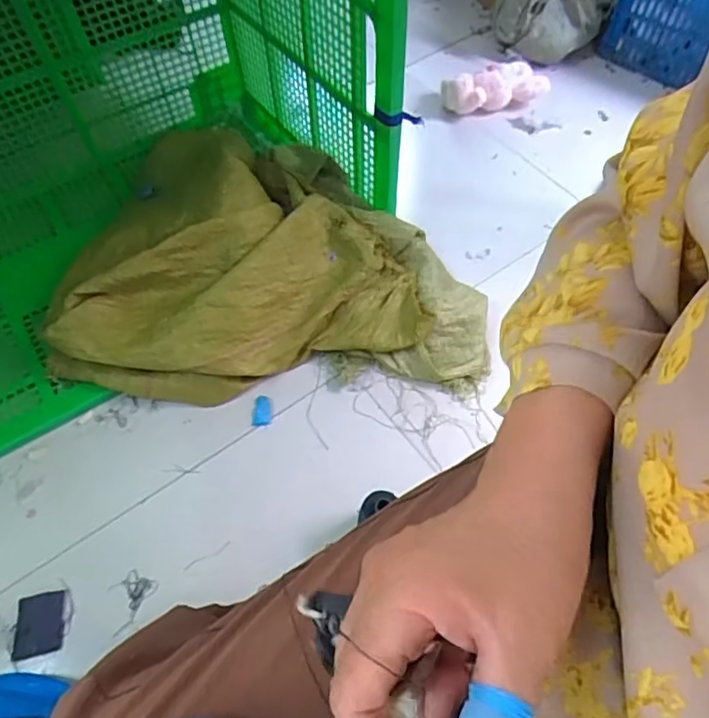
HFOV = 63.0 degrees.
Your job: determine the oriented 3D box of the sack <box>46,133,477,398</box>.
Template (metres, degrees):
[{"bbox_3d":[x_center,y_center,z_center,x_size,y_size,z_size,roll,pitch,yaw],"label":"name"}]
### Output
[{"bbox_3d":[-0.140,-0.197,0.999,0.665,0.179,0.512,0,58,1],"label":"sack"}]

